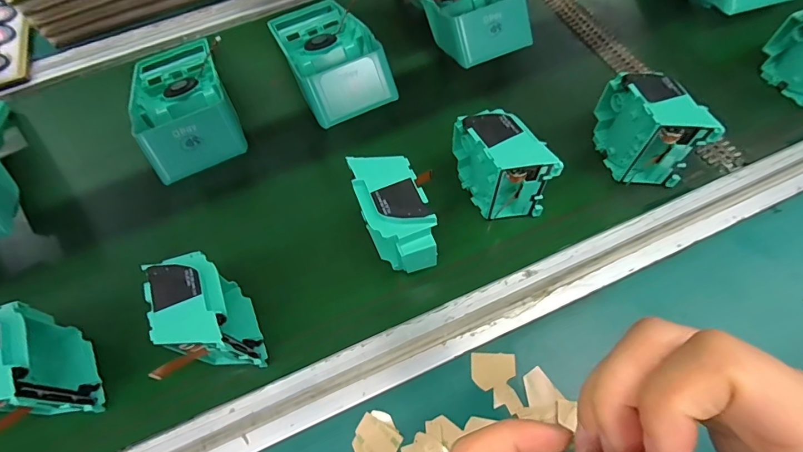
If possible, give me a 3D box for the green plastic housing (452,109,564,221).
[{"bbox_3d":[0.077,-0.042,0.322,0.045,0.075,0.080,-29,64,-11],"label":"green plastic housing"}]

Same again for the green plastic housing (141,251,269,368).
[{"bbox_3d":[-0.130,0.063,0.280,0.041,0.072,0.083,-23,63,-8],"label":"green plastic housing"}]

